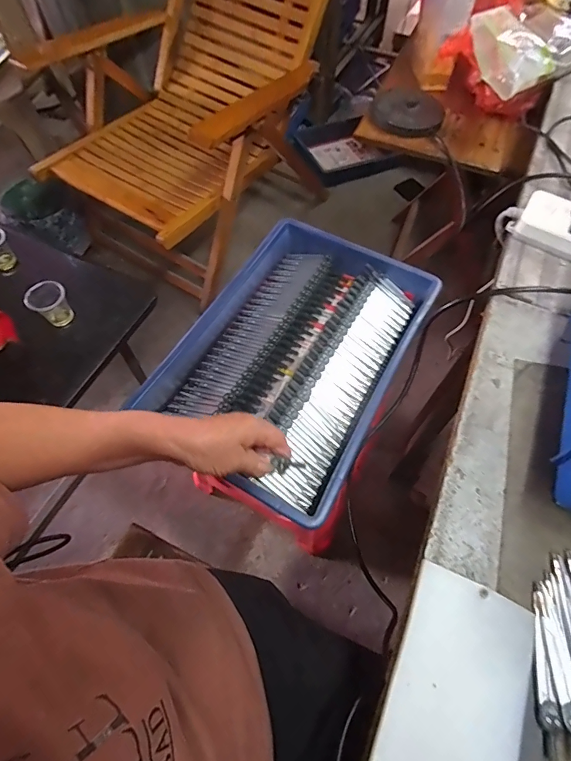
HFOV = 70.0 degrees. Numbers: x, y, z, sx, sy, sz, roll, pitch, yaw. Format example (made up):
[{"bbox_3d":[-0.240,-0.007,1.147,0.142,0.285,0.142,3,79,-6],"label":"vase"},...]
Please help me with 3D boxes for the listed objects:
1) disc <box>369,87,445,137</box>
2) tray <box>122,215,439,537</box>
[{"bbox_3d":[0.255,-0.552,0.844,0.152,0.037,0.152,0,62,0],"label":"disc"},{"bbox_3d":[0.017,-0.052,0.616,0.294,0.083,0.422,27,65,13],"label":"tray"}]

